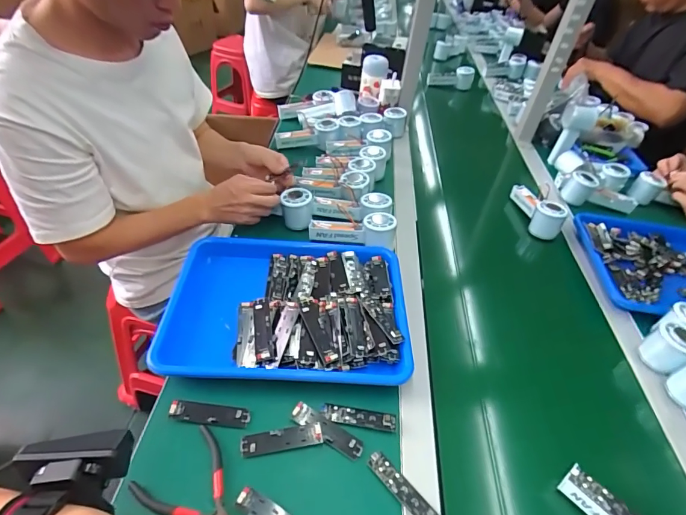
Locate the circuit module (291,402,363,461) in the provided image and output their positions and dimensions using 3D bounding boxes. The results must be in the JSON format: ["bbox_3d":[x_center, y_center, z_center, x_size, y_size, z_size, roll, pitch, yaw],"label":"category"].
[{"bbox_3d":[-0.019,0.204,0.475,0.091,0.008,0.023,24,45,21],"label":"circuit module"}]

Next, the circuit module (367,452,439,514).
[{"bbox_3d":[0.066,0.254,0.438,0.023,0.008,0.092,-30,52,-33],"label":"circuit module"}]

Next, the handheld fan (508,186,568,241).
[{"bbox_3d":[0.407,-0.110,0.845,0.050,0.064,0.152,1,41,-4],"label":"handheld fan"}]

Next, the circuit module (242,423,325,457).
[{"bbox_3d":[-0.070,0.209,0.460,0.091,0.009,0.024,-5,42,-11],"label":"circuit module"}]

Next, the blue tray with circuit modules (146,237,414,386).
[{"bbox_3d":[-0.078,0.071,0.589,0.342,0.044,0.245,2,41,-3],"label":"blue tray with circuit modules"}]

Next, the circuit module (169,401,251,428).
[{"bbox_3d":[-0.157,0.184,0.475,0.091,0.011,0.025,4,41,-1],"label":"circuit module"}]

